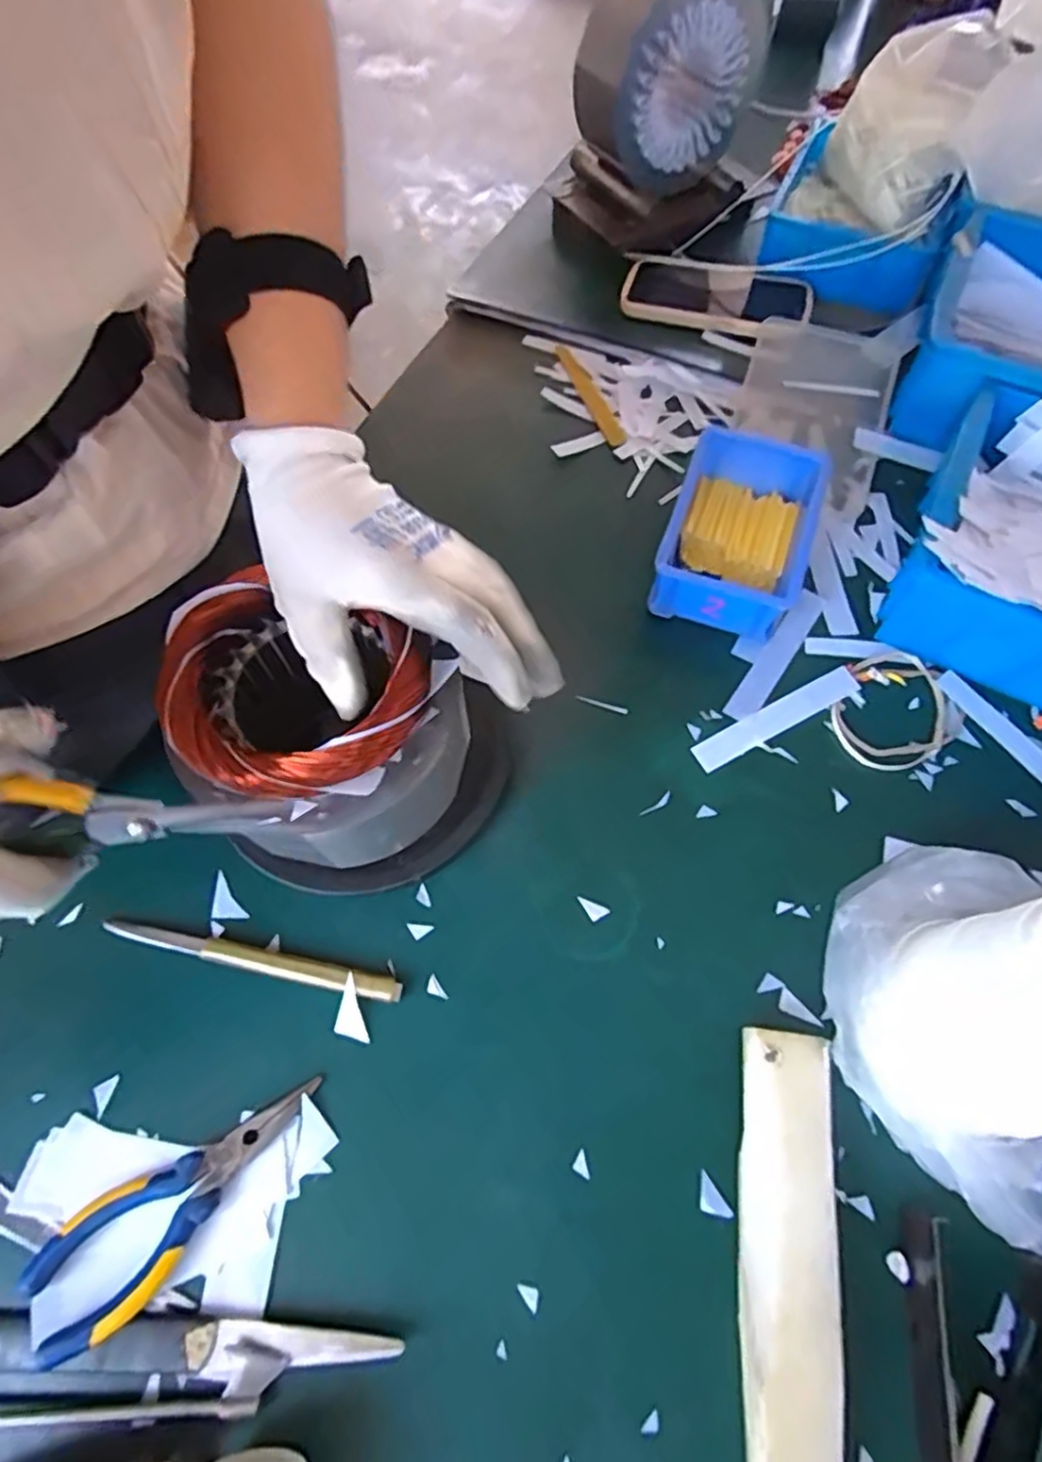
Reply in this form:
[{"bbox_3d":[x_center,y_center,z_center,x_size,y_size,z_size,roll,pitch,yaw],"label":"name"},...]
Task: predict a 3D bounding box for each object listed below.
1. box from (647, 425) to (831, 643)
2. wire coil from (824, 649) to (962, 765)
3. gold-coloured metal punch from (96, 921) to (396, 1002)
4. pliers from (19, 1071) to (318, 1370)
[{"bbox_3d":[0.162,-0.146,0.508,0.101,0.054,0.153,19,66,9],"label":"box"},{"bbox_3d":[0.253,-0.017,0.467,0.085,0.012,0.079,0,65,0],"label":"wire coil"},{"bbox_3d":[-0.158,0.134,0.405,0.179,0.008,0.014,11,65,5],"label":"gold-coloured metal punch"},{"bbox_3d":[-0.170,0.240,0.344,0.149,0.019,0.053,-31,68,-14],"label":"pliers"}]

